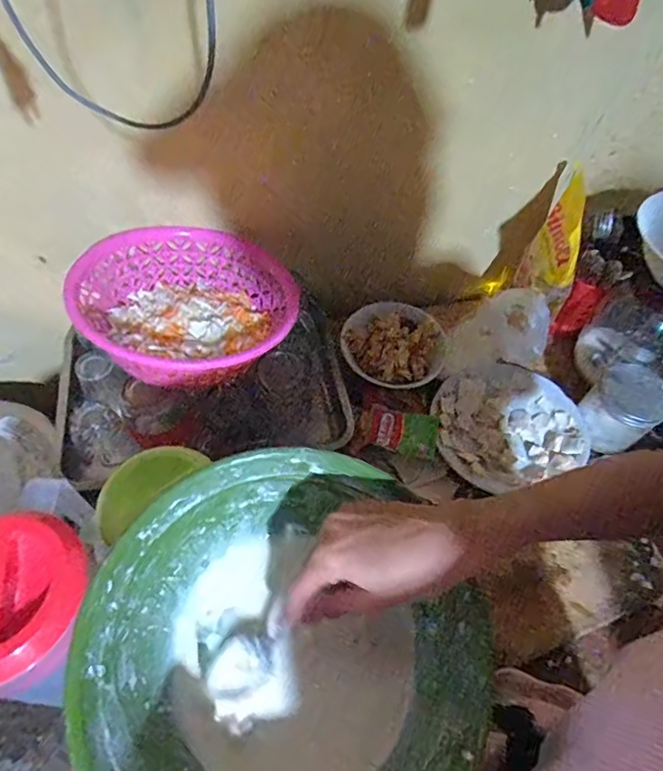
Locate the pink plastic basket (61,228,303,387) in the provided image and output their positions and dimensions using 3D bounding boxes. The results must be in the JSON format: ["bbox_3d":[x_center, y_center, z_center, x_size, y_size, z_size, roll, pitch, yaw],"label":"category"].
[{"bbox_3d":[-0.183,-0.098,0.658,0.254,0.105,0.254,3,46,-4],"label":"pink plastic basket"}]

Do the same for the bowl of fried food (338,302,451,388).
[{"bbox_3d":[0.090,-0.059,0.765,0.149,0.042,0.131,23,57,11],"label":"bowl of fried food"}]

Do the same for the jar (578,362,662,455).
[{"bbox_3d":[0.402,0.030,0.726,0.087,0.108,0.095,2,56,-3],"label":"jar"}]

